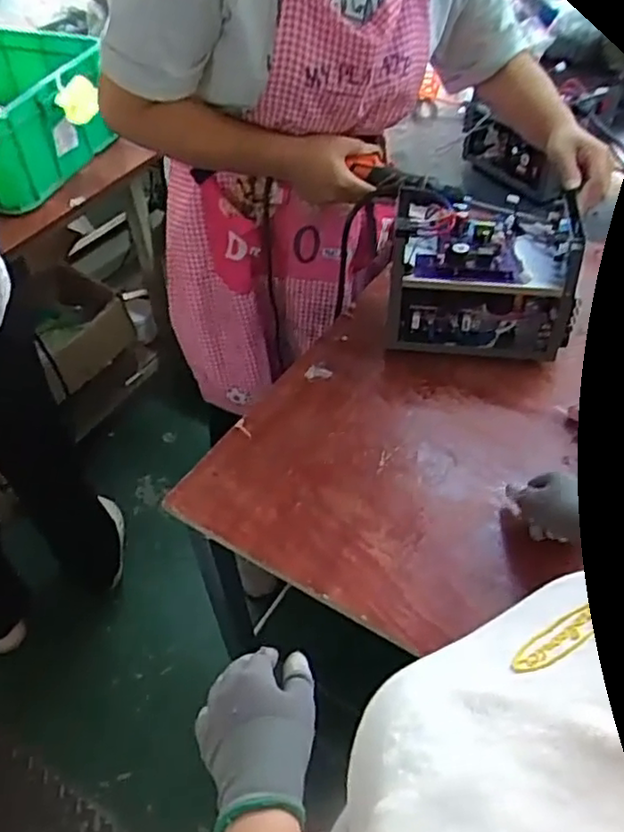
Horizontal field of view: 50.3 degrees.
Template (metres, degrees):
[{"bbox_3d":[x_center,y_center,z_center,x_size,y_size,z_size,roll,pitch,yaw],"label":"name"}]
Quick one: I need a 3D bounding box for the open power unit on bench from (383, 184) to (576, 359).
[{"bbox_3d":[0.226,-0.202,0.923,0.220,0.163,0.167,6,48,8],"label":"open power unit on bench"}]

